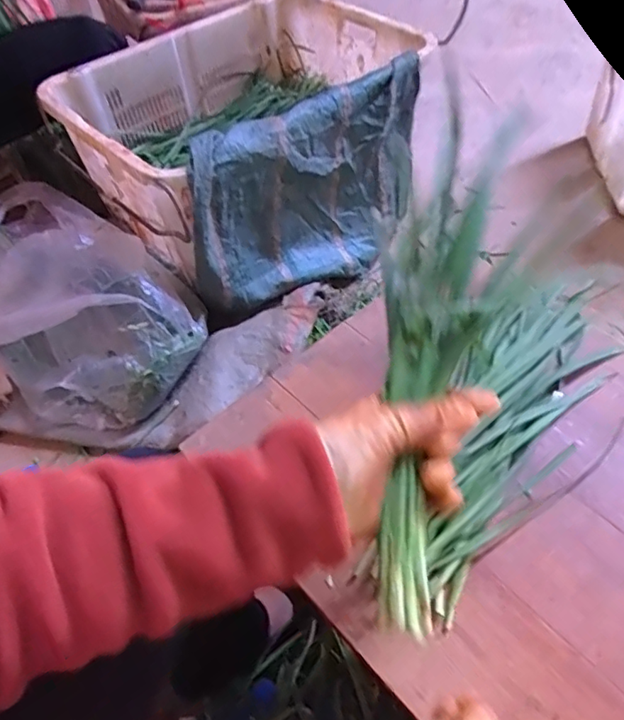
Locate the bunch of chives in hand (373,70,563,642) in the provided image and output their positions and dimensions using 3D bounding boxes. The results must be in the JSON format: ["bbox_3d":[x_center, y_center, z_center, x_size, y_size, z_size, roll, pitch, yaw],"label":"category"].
[{"bbox_3d":[0.092,-0.018,0.349,0.102,0.028,0.353,10,71,12],"label":"bunch of chives in hand"}]

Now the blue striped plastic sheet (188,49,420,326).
[{"bbox_3d":[0.013,-0.303,1.022,0.538,0.337,0.103,-33,57,-20],"label":"blue striped plastic sheet"}]

